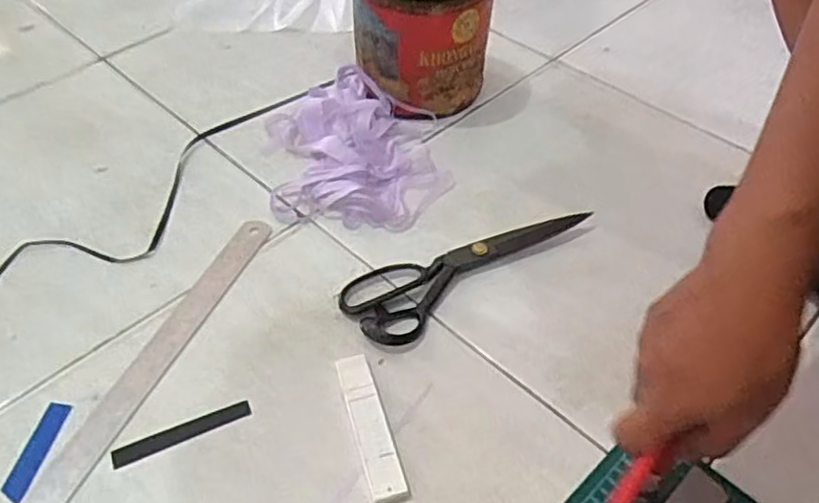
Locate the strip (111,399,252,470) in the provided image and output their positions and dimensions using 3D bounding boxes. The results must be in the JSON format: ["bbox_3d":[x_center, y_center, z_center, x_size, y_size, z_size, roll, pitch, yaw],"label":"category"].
[{"bbox_3d":[-0.167,0.132,0.491,0.099,0.004,0.015,-20,51,-19],"label":"strip"}]

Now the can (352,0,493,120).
[{"bbox_3d":[0.013,-0.244,0.724,0.143,0.168,0.130,5,48,2],"label":"can"}]

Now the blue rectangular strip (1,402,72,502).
[{"bbox_3d":[-0.269,0.142,0.480,0.018,0.004,0.074,7,48,4],"label":"blue rectangular strip"}]

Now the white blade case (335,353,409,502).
[{"bbox_3d":[-0.029,0.128,0.492,0.026,0.012,0.117,-12,49,-13],"label":"white blade case"}]

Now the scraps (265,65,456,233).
[{"bbox_3d":[-0.056,-0.115,0.695,0.177,0.040,0.228,-7,48,-8],"label":"scraps"}]

